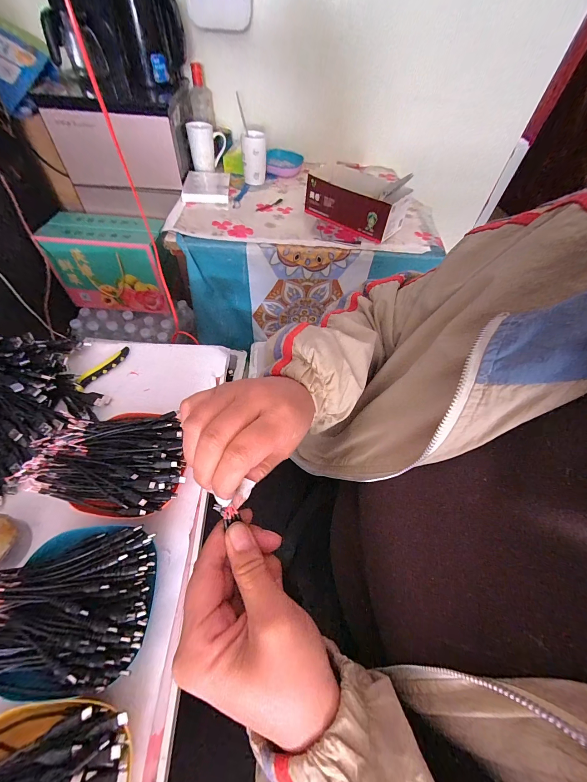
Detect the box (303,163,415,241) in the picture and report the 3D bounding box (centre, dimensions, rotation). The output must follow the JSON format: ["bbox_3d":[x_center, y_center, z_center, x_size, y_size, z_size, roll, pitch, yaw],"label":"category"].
[{"bbox_3d":[0.180,-0.520,0.812,0.259,0.097,0.184,33,58,18],"label":"box"}]

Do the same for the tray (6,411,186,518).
[{"bbox_3d":[-0.228,0.088,0.379,0.176,0.054,0.130,3,54,-3],"label":"tray"}]

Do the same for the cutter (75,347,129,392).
[{"bbox_3d":[-0.316,-0.039,0.492,0.019,0.009,0.104,27,56,14],"label":"cutter"}]

